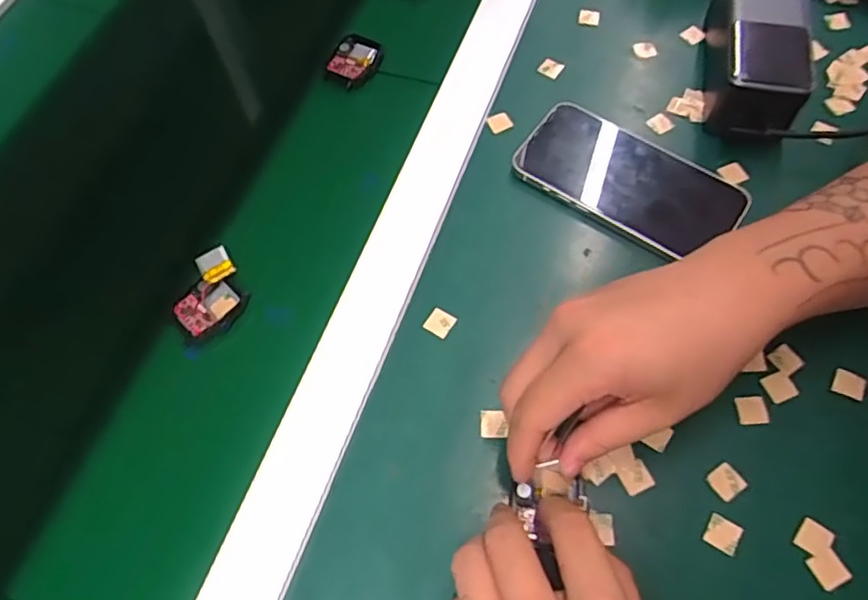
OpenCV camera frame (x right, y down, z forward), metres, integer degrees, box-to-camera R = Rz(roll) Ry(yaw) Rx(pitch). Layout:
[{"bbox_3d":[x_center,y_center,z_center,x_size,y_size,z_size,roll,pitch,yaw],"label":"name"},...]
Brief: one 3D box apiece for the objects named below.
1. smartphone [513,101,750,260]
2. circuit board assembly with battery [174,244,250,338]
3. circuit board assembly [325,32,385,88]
[{"bbox_3d":[0.129,-0.081,0.414,0.141,0.011,0.074,33,70,17],"label":"smartphone"},{"bbox_3d":[-0.141,-0.003,0.391,0.046,0.017,0.044,-37,67,-14],"label":"circuit board assembly with battery"},{"bbox_3d":[-0.061,-0.186,0.480,0.039,0.008,0.045,19,66,12],"label":"circuit board assembly"}]

